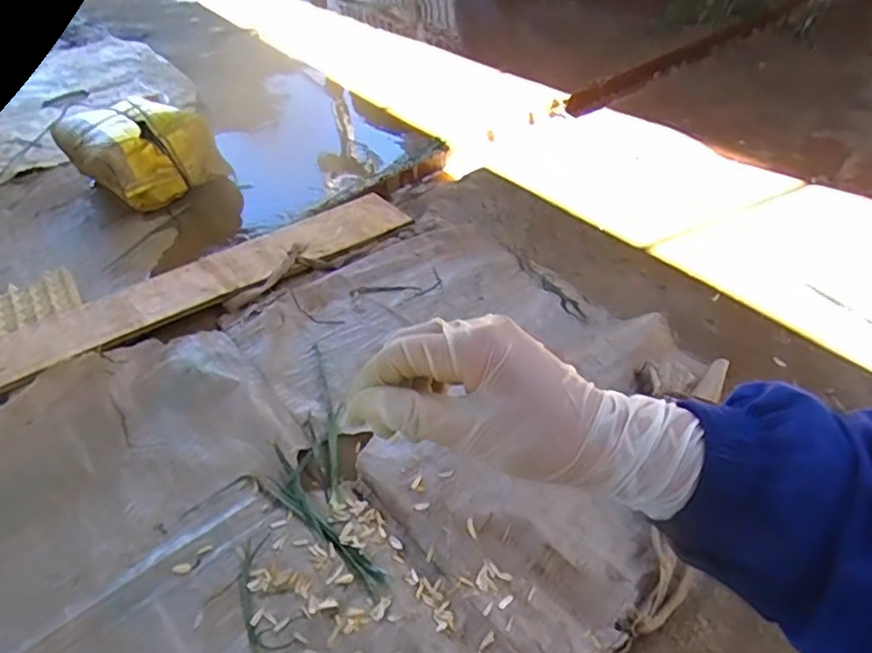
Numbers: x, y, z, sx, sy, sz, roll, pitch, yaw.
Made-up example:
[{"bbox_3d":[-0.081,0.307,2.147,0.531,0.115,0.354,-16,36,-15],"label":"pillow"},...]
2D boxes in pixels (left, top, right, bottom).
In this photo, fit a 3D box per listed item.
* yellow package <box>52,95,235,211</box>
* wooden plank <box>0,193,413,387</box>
[{"bbox_3d":[-0.708,-0.424,1.556,0.270,0.195,0.270,28,51,32],"label":"yellow package"},{"bbox_3d":[-0.458,-0.084,1.249,0.902,0.018,0.165,-28,48,-26],"label":"wooden plank"}]

